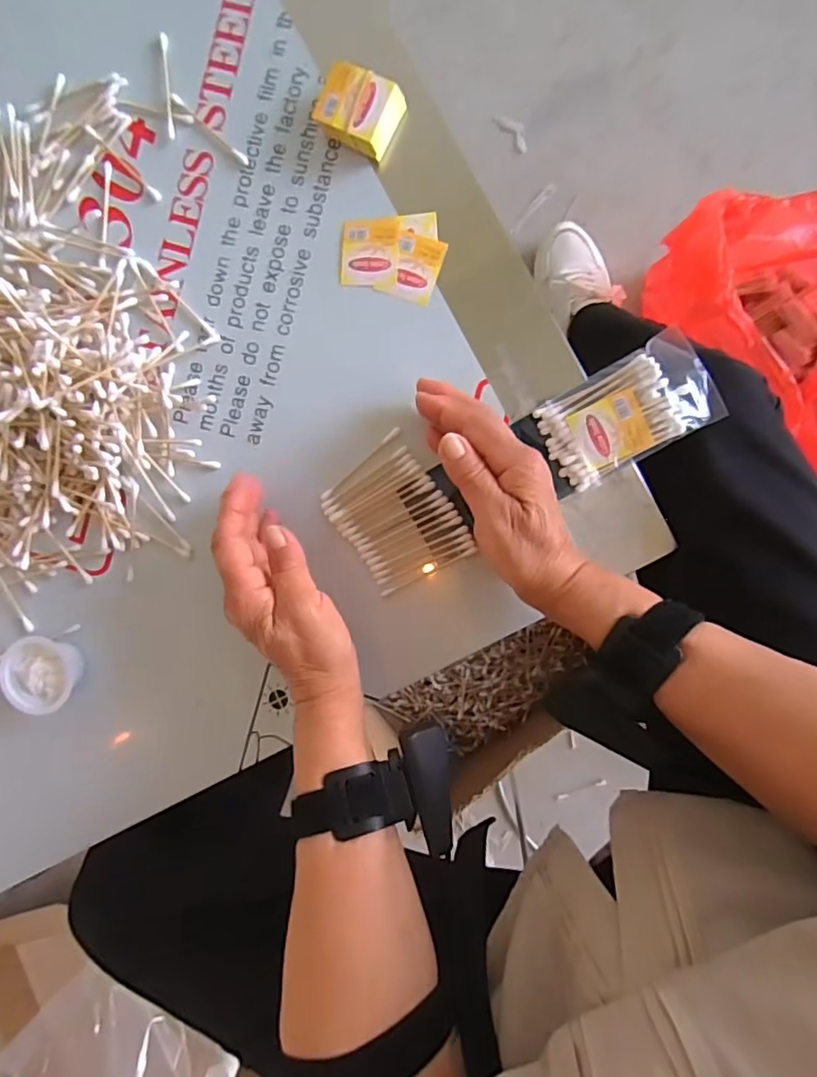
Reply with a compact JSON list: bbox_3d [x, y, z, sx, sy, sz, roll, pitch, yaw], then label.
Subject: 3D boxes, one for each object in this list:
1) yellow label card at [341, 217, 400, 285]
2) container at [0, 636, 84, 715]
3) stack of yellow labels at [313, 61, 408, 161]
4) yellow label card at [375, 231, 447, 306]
[{"bbox_3d":[-0.027,-0.197,0.395,0.039,0.004,0.043,4,92,6],"label":"yellow label card"},{"bbox_3d":[-0.266,0.098,0.420,0.044,0.029,0.053,-4,91,7],"label":"container"},{"bbox_3d":[-0.032,-0.282,0.382,0.050,0.024,0.040,24,94,5],"label":"stack of yellow labels"},{"bbox_3d":[0.003,-0.185,0.391,0.036,0.004,0.043,20,94,6],"label":"yellow label card"}]

